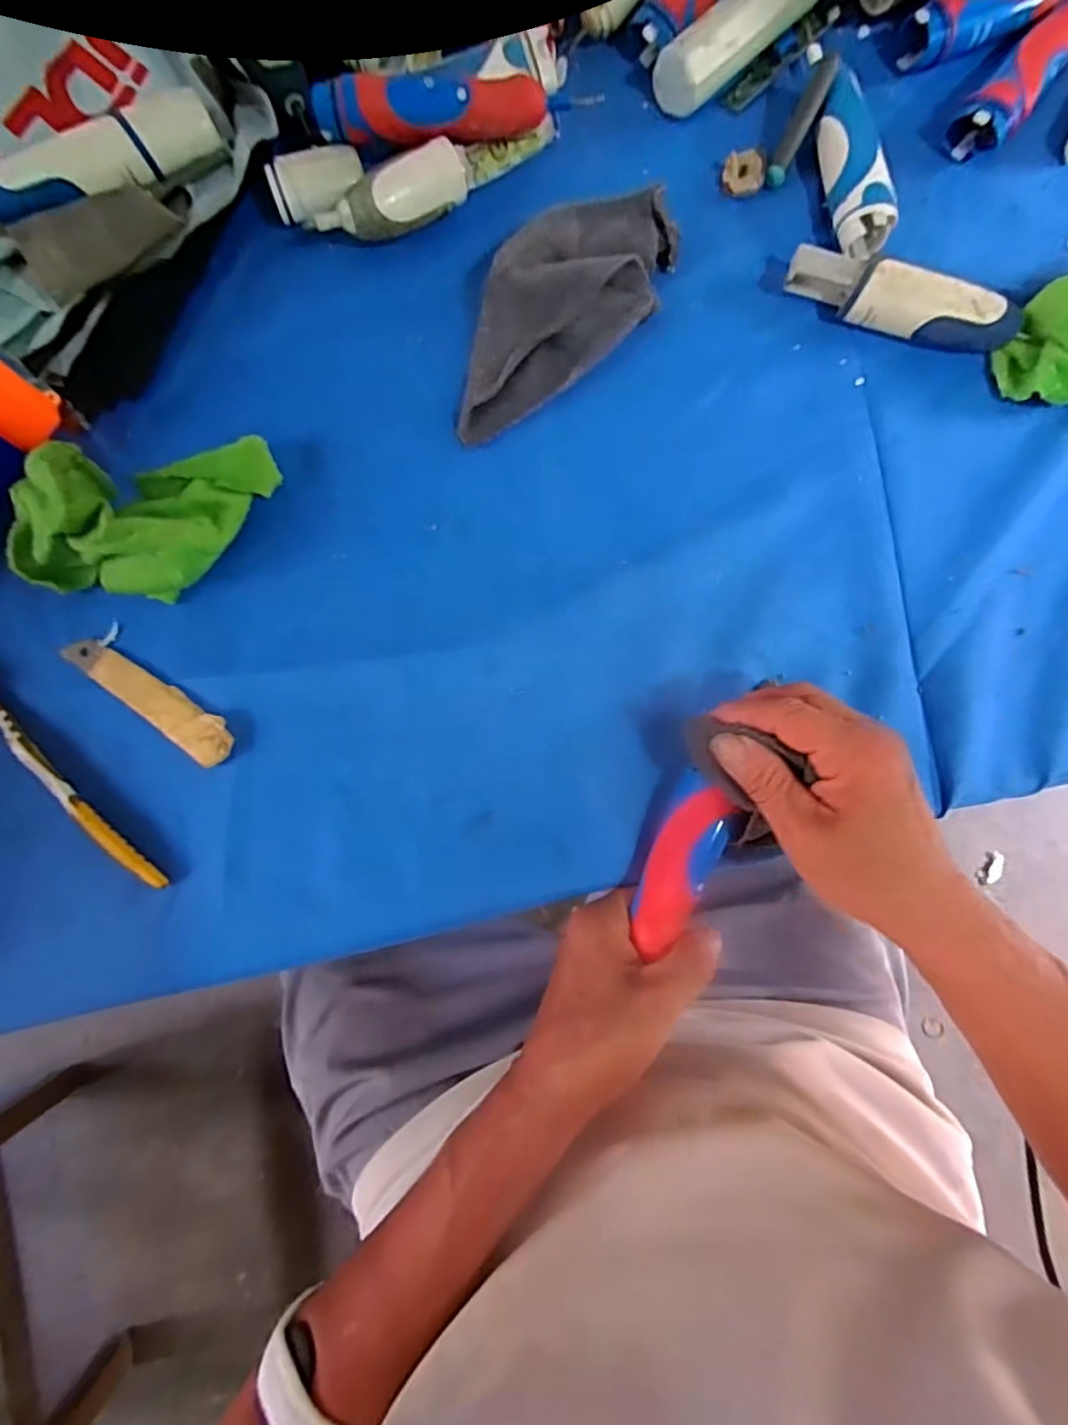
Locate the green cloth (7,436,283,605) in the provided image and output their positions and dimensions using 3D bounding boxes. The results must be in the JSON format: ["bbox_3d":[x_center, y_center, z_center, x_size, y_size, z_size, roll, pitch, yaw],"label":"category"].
[{"bbox_3d":[-0.214,-0.105,0.333,0.140,0.054,0.076,-14,85,-1],"label":"green cloth"}]

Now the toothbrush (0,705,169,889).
[{"bbox_3d":[-0.268,0.029,0.331,0.186,0.017,0.014,41,86,2],"label":"toothbrush"}]

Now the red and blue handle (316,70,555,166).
[{"bbox_3d":[-0.059,-0.342,0.350,0.127,0.023,0.023,-4,85,-1],"label":"red and blue handle"}]

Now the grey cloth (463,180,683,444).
[{"bbox_3d":[0.011,-0.244,0.360,0.174,0.025,0.085,-39,87,-4],"label":"grey cloth"}]

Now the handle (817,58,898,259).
[{"bbox_3d":[0.193,-0.331,0.369,0.031,0.023,0.105,-7,85,-2],"label":"handle"}]

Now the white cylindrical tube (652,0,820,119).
[{"bbox_3d":[0.137,-0.432,0.377,0.141,0.027,0.034,-42,87,-4],"label":"white cylindrical tube"}]

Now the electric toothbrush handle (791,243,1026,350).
[{"bbox_3d":[0.215,-0.239,0.360,0.133,0.025,0.028,19,85,1],"label":"electric toothbrush handle"}]

